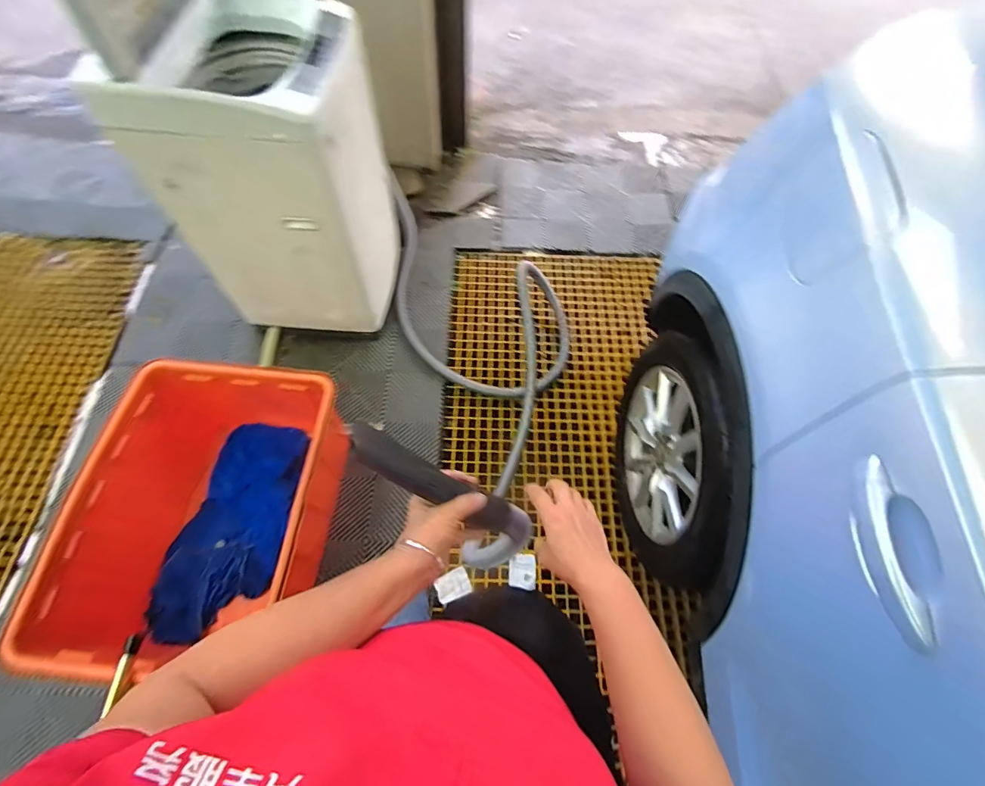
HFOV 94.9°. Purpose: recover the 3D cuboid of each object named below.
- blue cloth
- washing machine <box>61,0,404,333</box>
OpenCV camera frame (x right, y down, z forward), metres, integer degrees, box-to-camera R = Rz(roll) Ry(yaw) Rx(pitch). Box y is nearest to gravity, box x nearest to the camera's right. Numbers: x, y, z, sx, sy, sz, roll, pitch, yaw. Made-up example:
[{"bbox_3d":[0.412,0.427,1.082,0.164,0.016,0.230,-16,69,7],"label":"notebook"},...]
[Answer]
[{"bbox_3d":[-0.748,0.388,1.349,0.299,0.110,0.608,10,63,2],"label":"blue cloth"},{"bbox_3d":[-0.635,-0.704,1.380,0.524,0.979,0.523,0,63,-3],"label":"washing machine"}]

